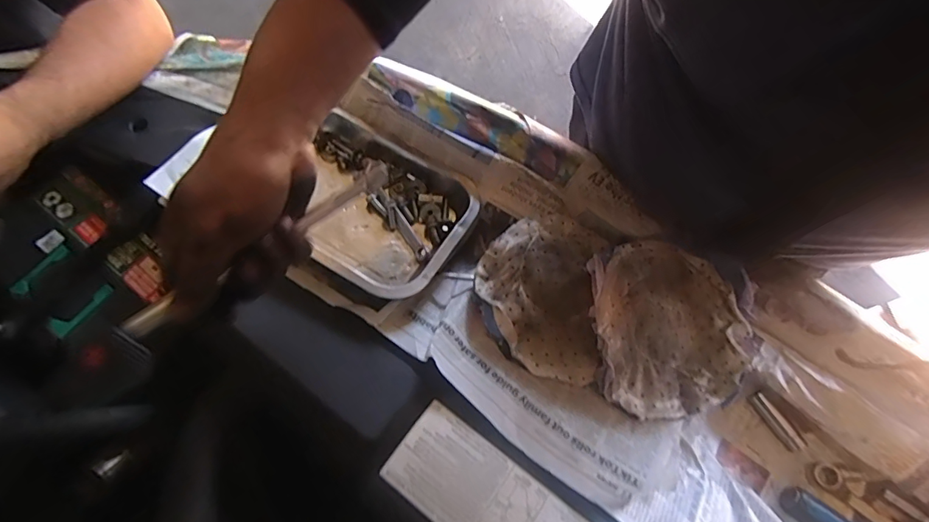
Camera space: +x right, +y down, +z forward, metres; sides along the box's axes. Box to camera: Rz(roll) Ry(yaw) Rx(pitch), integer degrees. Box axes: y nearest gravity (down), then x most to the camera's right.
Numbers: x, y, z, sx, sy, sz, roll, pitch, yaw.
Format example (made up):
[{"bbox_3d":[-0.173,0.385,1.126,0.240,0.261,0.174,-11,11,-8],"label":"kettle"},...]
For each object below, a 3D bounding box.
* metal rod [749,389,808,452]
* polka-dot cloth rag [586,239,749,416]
[{"bbox_3d":[0.322,0.164,0.478,0.019,0.015,0.063,-35,73,-10],"label":"metal rod"},{"bbox_3d":[0.196,0.057,0.447,0.144,0.032,0.170,-9,70,-1],"label":"polka-dot cloth rag"}]

